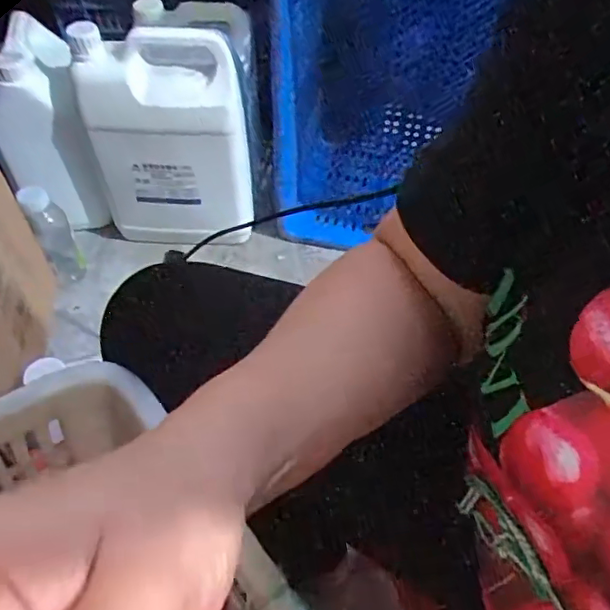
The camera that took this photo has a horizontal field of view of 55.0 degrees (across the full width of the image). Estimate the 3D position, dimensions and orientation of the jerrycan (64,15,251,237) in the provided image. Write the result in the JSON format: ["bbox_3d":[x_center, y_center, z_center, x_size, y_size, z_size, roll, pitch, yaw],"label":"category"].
[{"bbox_3d":[-0.209,-0.256,0.925,0.242,0.324,0.104,3,54,2],"label":"jerrycan"}]

